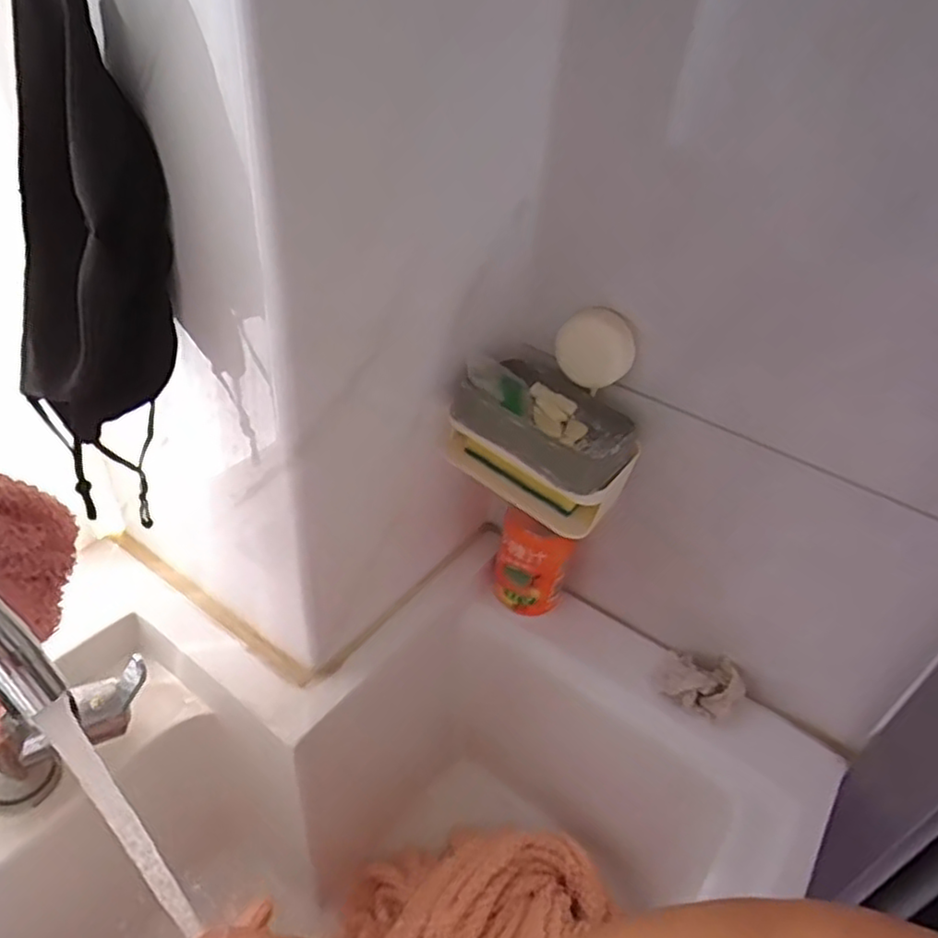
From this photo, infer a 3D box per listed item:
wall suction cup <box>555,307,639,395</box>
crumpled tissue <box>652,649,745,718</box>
[{"bbox_3d":[0.091,-0.087,0.491,0.055,0.054,0.016,40,44,-7],"label":"wall suction cup"},{"bbox_3d":[0.189,0.173,0.555,0.069,0.036,0.052,17,40,13],"label":"crumpled tissue"}]

